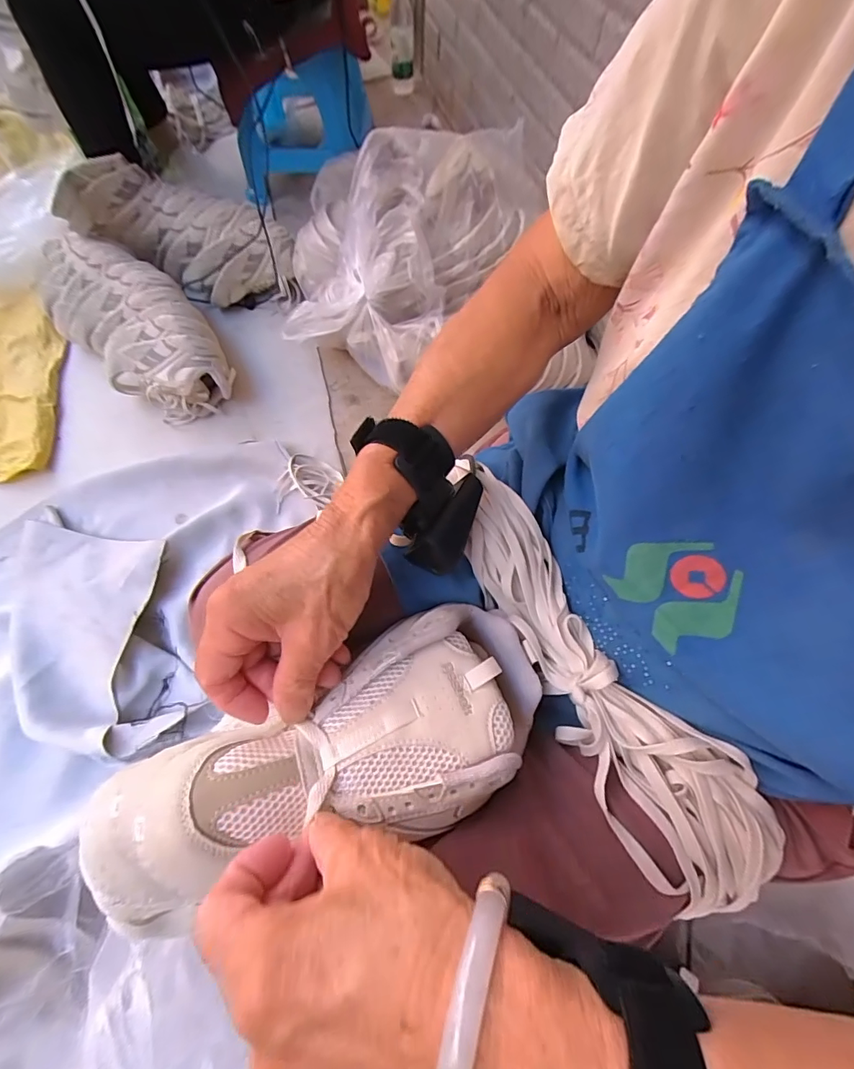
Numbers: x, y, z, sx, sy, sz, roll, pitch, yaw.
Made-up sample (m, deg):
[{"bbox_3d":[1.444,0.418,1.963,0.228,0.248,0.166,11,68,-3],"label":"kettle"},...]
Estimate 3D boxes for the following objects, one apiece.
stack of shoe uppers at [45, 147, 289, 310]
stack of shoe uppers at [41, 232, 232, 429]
[{"bbox_3d":[-0.489,-0.627,0.946,0.404,0.167,0.191,18,68,-6],"label":"stack of shoe uppers"},{"bbox_3d":[-0.591,-0.425,0.896,0.527,0.137,0.206,42,71,15],"label":"stack of shoe uppers"}]

